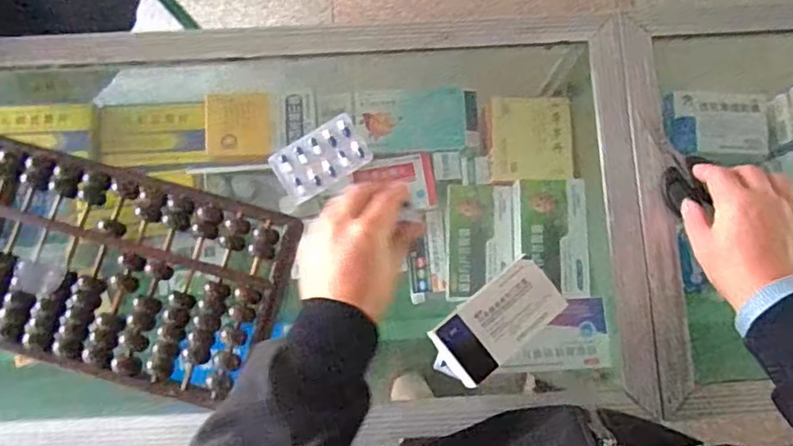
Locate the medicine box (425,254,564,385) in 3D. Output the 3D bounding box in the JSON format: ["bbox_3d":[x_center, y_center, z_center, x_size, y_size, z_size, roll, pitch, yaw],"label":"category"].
[{"bbox_3d":[0.087,0.088,0.511,0.120,0.030,0.060,-39,83,-6],"label":"medicine box"}]

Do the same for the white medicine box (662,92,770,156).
[{"bbox_3d":[0.414,-0.129,0.743,0.125,0.027,0.079,-1,81,0],"label":"white medicine box"}]

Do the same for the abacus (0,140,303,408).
[{"bbox_3d":[-0.303,0.031,0.513,0.401,0.020,0.173,15,79,2],"label":"abacus"}]

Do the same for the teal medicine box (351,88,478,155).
[{"bbox_3d":[0.026,-0.133,0.733,0.153,0.017,0.081,-4,81,-1],"label":"teal medicine box"}]

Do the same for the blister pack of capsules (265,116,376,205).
[{"bbox_3d":[-0.072,-0.062,0.555,0.088,0.009,0.055,-30,83,-4],"label":"blister pack of capsules"}]

